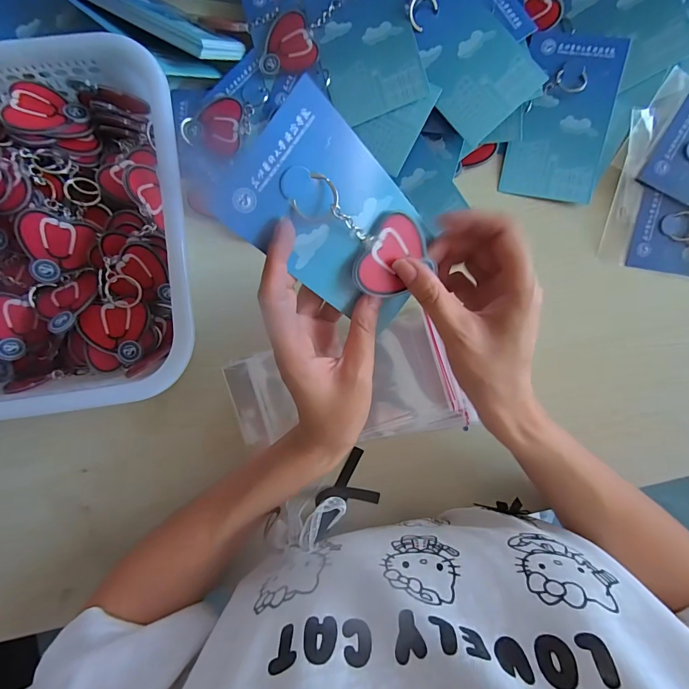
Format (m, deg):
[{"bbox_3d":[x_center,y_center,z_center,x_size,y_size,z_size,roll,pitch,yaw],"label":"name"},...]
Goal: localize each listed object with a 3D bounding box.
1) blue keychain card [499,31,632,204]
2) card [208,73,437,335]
[{"bbox_3d":[0.193,-0.200,0.330,0.080,0.016,0.136,10,92,0],"label":"blue keychain card"},{"bbox_3d":[0.000,-0.069,0.215,0.125,0.010,0.079,34,97,-35],"label":"card"}]

